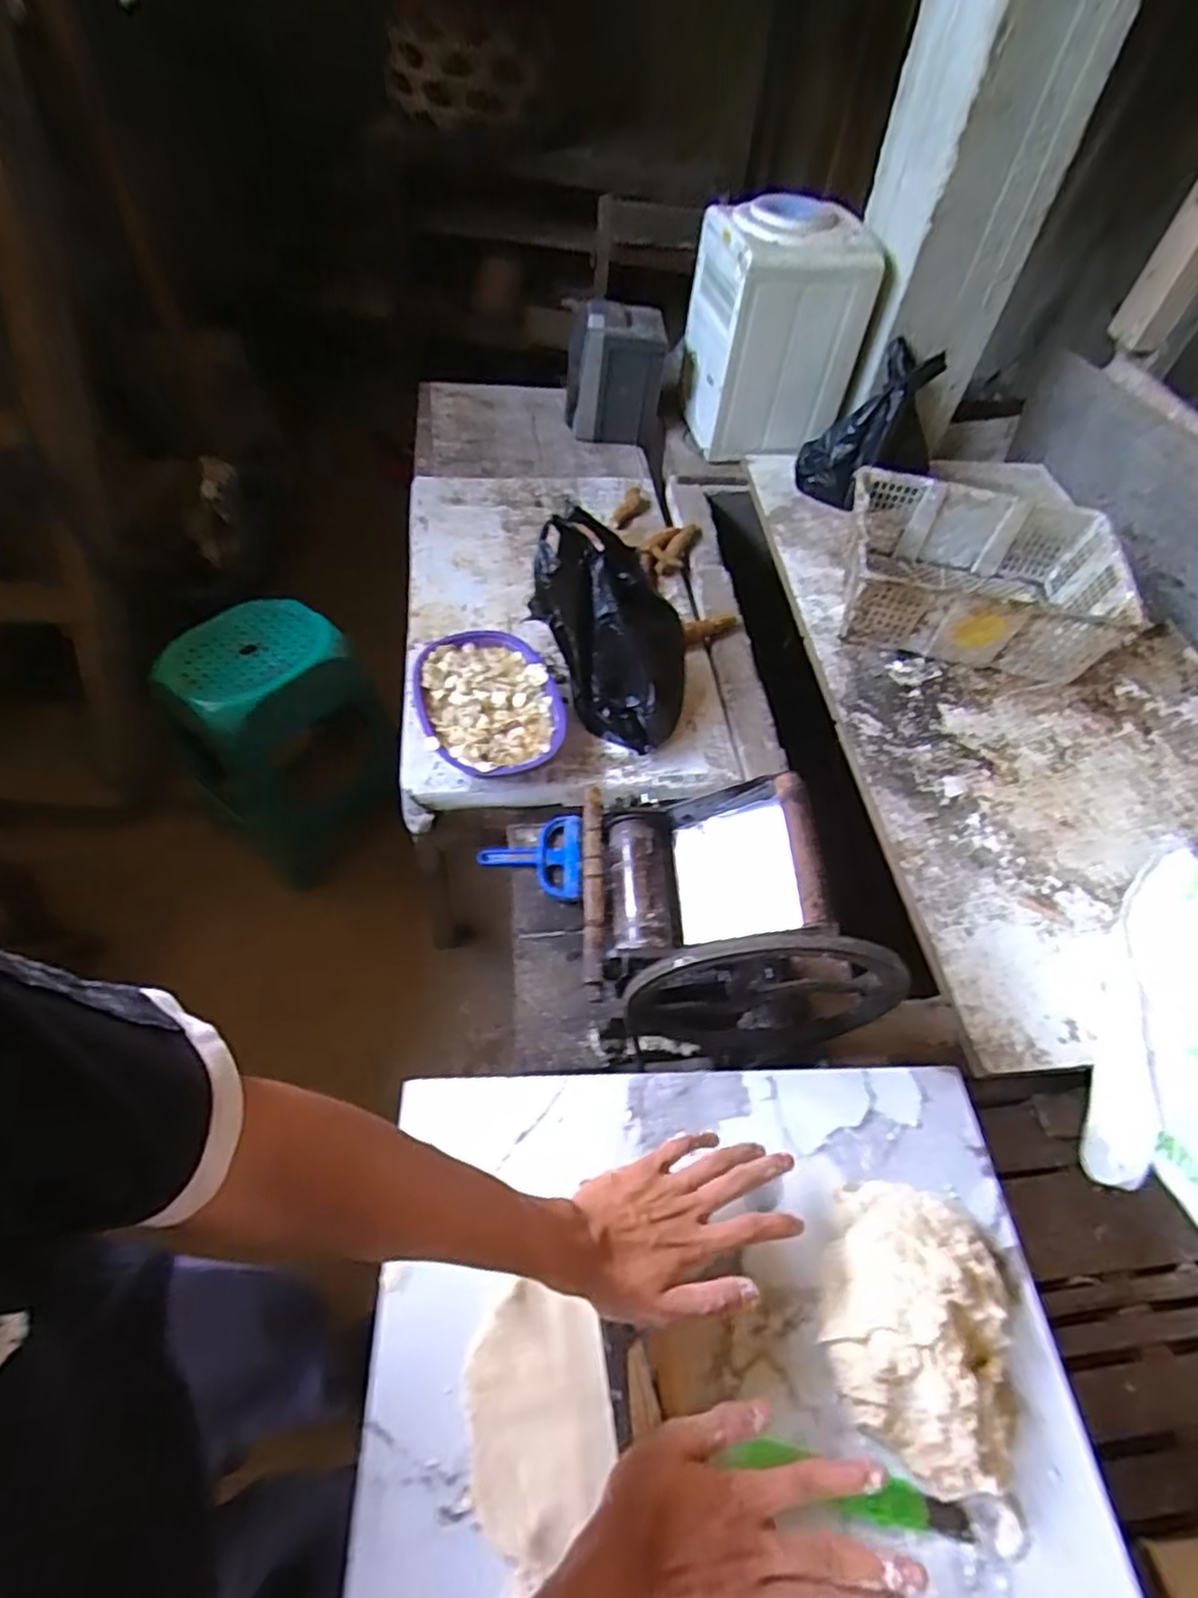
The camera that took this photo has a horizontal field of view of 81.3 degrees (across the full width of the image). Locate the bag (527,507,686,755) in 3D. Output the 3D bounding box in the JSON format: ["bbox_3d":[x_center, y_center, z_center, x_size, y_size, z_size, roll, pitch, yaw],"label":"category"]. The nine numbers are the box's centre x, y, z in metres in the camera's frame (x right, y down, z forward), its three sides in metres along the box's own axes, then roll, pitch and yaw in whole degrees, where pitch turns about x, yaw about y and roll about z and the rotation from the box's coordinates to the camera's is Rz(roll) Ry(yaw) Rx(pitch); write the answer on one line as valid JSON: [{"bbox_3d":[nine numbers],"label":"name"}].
[{"bbox_3d":[0.024,-0.251,1.092,0.159,0.252,0.273,-35,65,-24],"label":"bag"}]

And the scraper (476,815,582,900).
[{"bbox_3d":[-0.098,0.081,0.991,0.143,0.025,0.130,0,56,-4],"label":"scraper"}]

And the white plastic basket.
[{"bbox_3d":[0.714,-0.442,1.344,0.475,0.154,0.375,11,56,3],"label":"white plastic basket"}]

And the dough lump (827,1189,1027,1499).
[{"bbox_3d":[0.239,0.376,0.497,0.146,0.064,0.162,26,58,13],"label":"dough lump"}]

